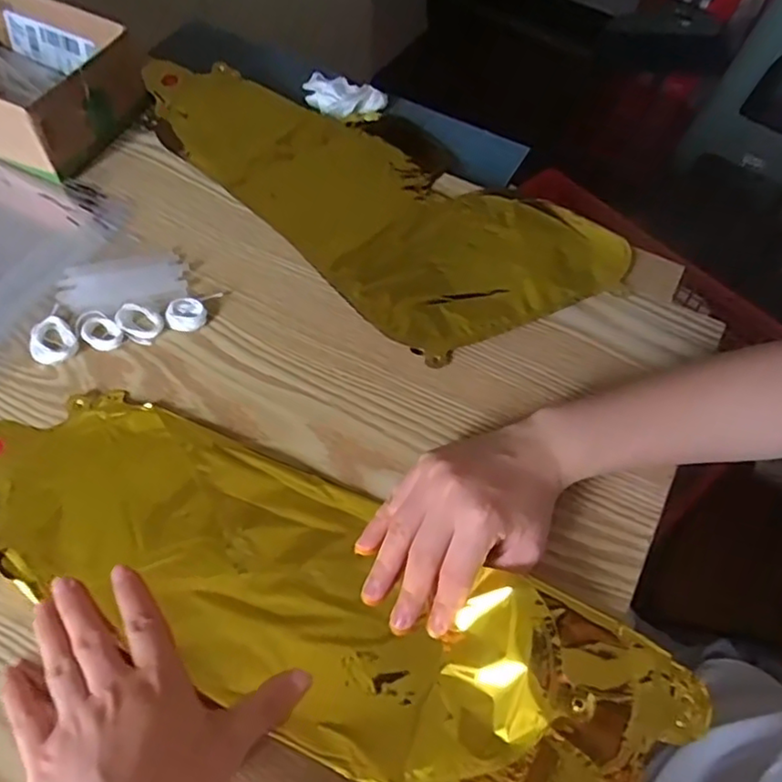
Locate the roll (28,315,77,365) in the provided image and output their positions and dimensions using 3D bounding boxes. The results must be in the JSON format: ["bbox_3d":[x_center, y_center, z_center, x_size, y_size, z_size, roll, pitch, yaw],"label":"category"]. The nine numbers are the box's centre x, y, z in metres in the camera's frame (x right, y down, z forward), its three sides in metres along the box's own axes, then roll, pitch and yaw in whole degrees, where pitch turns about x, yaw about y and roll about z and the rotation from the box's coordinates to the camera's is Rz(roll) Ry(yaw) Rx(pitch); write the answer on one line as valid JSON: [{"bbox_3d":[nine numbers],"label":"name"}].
[{"bbox_3d":[-0.235,-0.035,0.437,0.030,0.006,0.036,-31,66,-20],"label":"roll"}]

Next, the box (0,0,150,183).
[{"bbox_3d":[-0.335,-0.276,0.549,0.202,0.066,0.137,22,60,10],"label":"box"}]

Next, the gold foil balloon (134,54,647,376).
[{"bbox_3d":[-0.022,-0.182,0.534,0.414,0.012,0.200,40,65,19],"label":"gold foil balloon"}]

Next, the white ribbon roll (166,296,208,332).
[{"bbox_3d":[-0.147,-0.055,0.454,0.030,0.007,0.025,35,63,16],"label":"white ribbon roll"}]

